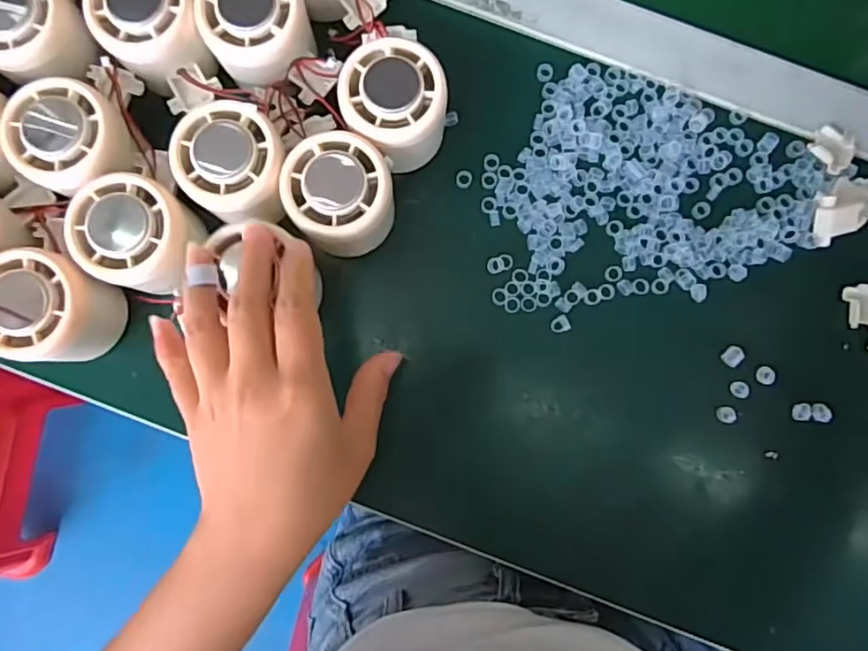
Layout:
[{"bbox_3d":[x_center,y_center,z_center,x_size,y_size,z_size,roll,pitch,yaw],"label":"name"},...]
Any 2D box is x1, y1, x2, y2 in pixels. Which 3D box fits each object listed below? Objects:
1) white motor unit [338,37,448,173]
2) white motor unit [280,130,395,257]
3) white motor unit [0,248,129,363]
[{"bbox_3d":[-0.021,-0.121,0.333,0.056,0.052,0.053,0,85,-1],"label":"white motor unit"},{"bbox_3d":[-0.049,-0.070,0.327,0.052,0.055,0.056,0,85,-1],"label":"white motor unit"},{"bbox_3d":[-0.200,-0.011,0.315,0.052,0.055,0.052,0,85,-1],"label":"white motor unit"}]

